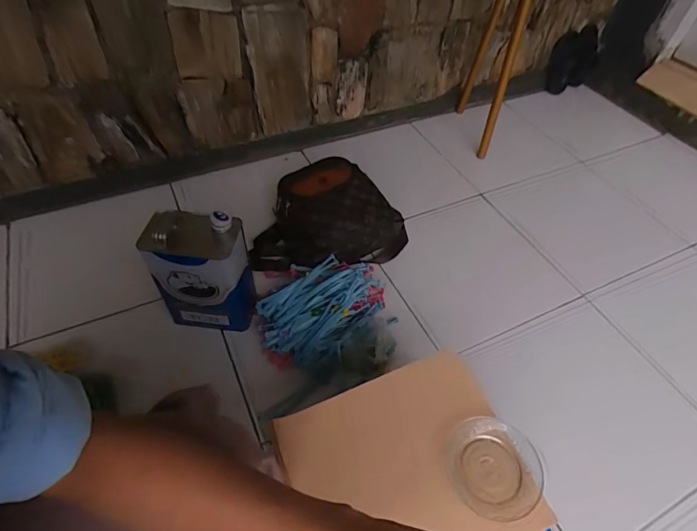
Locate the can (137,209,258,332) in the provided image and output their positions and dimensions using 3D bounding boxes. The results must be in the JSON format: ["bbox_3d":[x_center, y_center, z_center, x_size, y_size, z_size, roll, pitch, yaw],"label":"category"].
[{"bbox_3d":[-0.278,0.012,0.837,0.169,0.241,0.108,9,51,4],"label":"can"}]

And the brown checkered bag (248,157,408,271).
[{"bbox_3d":[-0.067,-0.118,1.029,0.363,0.158,0.274,-23,56,-20],"label":"brown checkered bag"}]

